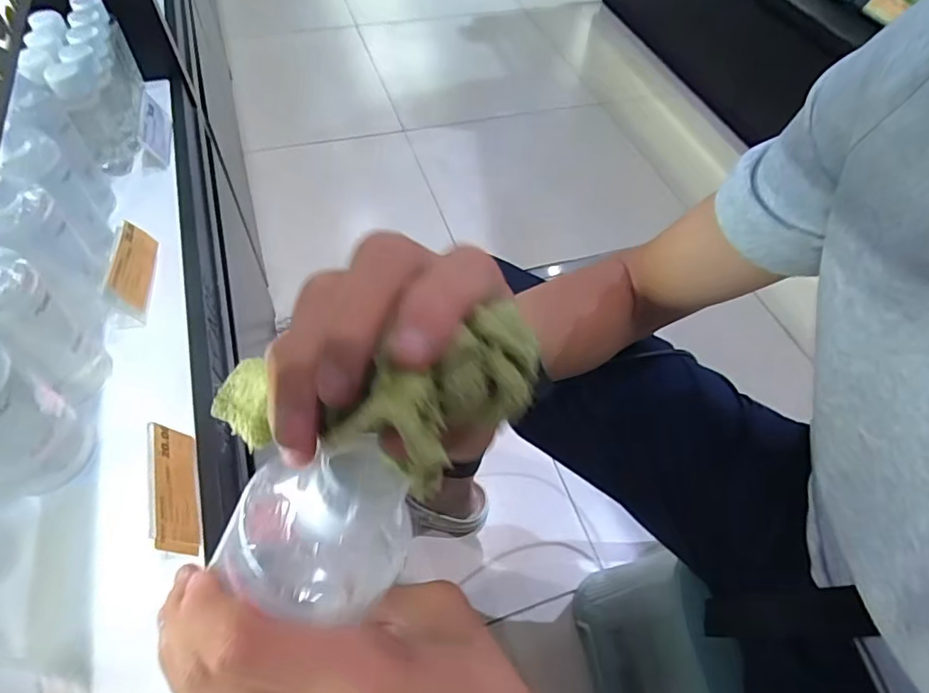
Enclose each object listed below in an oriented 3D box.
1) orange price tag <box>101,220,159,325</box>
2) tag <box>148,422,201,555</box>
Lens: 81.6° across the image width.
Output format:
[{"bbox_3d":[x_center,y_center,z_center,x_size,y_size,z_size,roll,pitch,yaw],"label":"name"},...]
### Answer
[{"bbox_3d":[-0.287,-0.067,0.465,0.023,0.032,0.089,-7,55,-9],"label":"orange price tag"},{"bbox_3d":[-0.194,0.093,0.359,0.010,0.036,0.087,-35,55,17],"label":"tag"}]

